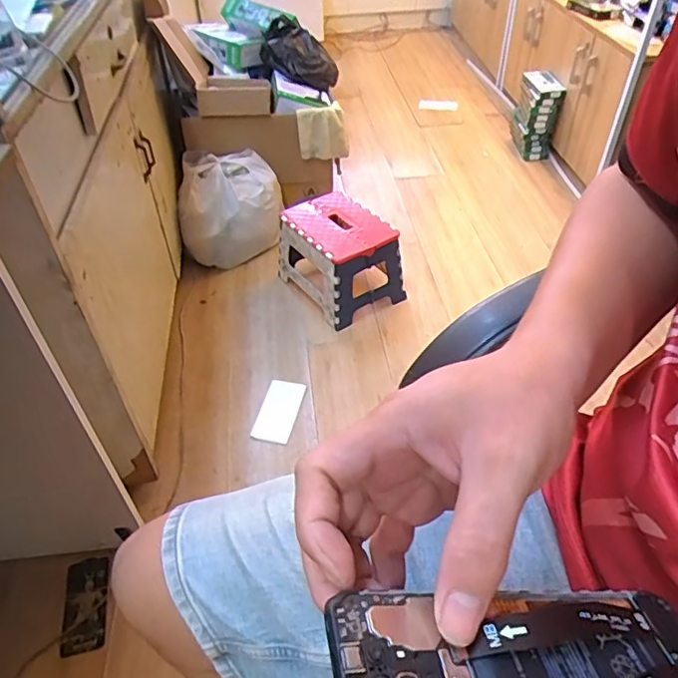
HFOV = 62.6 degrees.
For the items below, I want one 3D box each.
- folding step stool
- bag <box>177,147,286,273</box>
[{"bbox_3d":[-0.002,-0.211,1.496,0.218,0.224,0.296,-30,50,-25],"label":"folding step stool"},{"bbox_3d":[-0.322,-0.388,1.683,0.299,0.259,0.260,-9,44,-6],"label":"bag"}]

